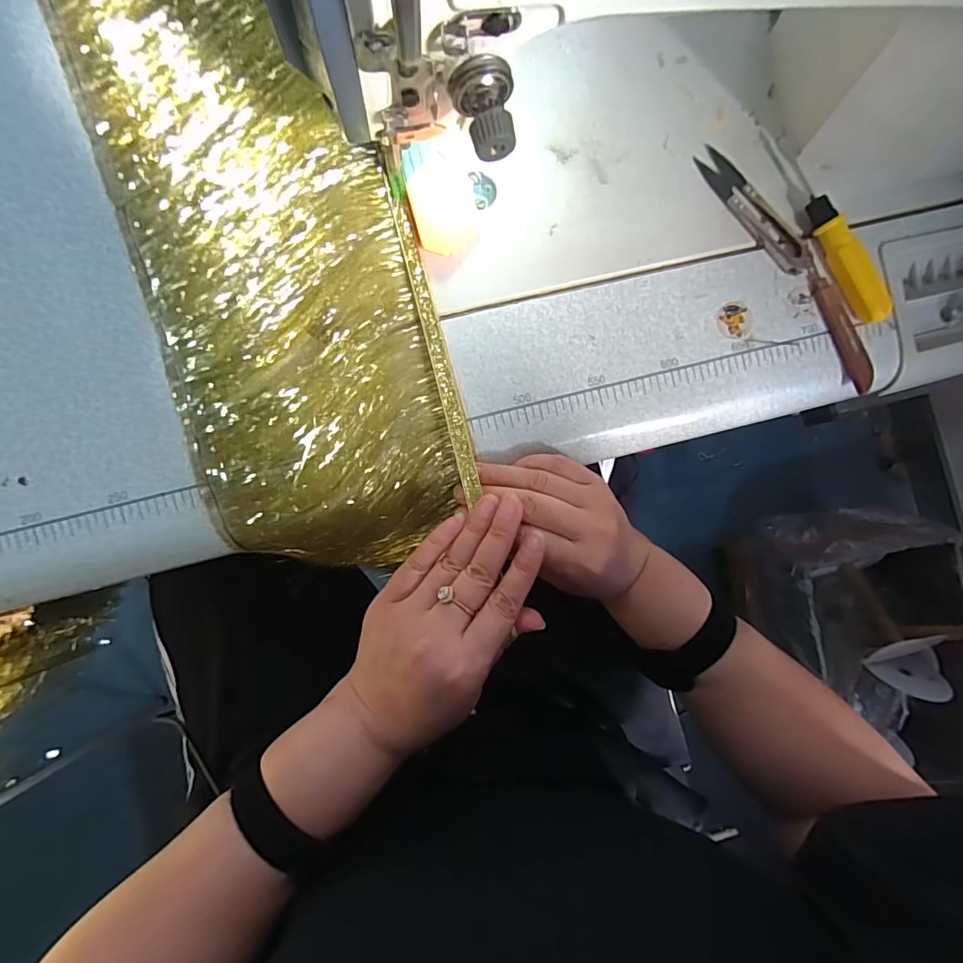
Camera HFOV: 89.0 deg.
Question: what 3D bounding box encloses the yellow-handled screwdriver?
[{"bbox_3d":[0.222,-0.168,0.318,0.019,0.020,0.144,-33,93,-4],"label":"yellow-handled screwdriver"}]

